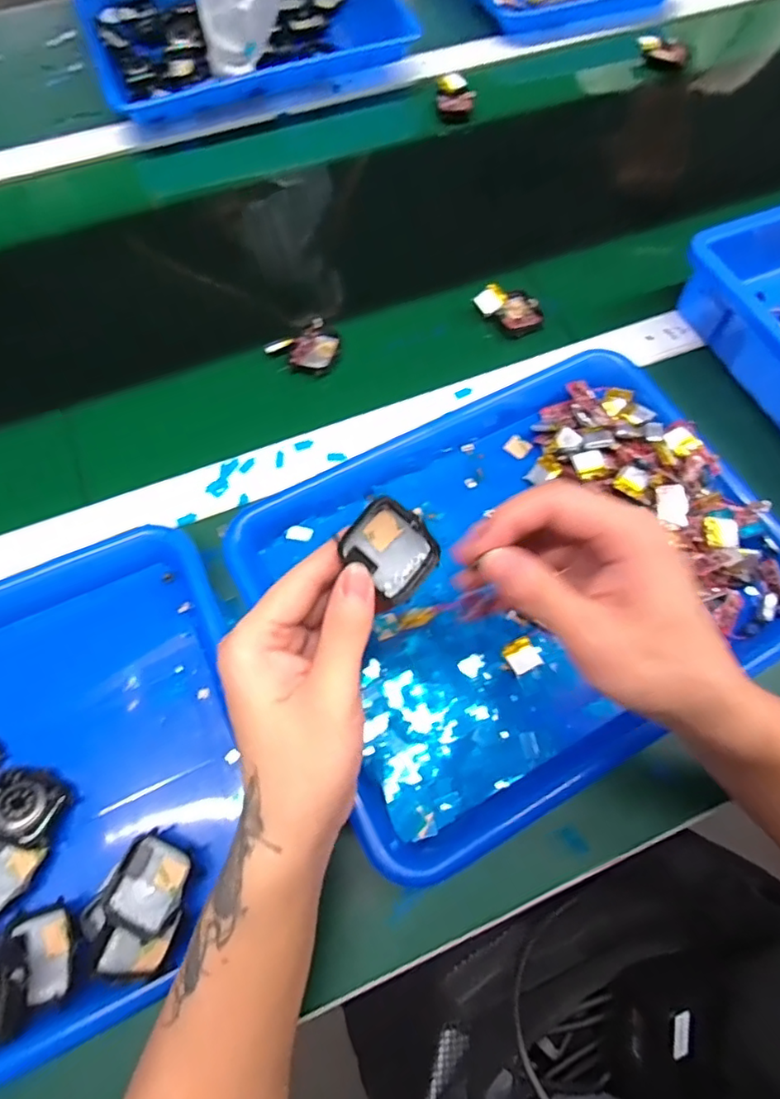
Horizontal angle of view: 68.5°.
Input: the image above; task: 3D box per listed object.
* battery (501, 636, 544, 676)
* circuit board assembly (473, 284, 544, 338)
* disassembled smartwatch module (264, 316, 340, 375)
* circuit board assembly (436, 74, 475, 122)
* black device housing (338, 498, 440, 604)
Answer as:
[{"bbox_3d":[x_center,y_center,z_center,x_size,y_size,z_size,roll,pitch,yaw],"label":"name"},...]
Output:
[{"bbox_3d":[0.084,0.067,0.364,0.019,0.006,0.020,-26,70,-11],"label":"battery"},{"bbox_3d":[0.104,-0.207,0.487,0.058,0.020,0.039,30,70,11],"label":"circuit board assembly"},{"bbox_3d":[-0.068,-0.162,0.462,0.058,0.031,0.034,-19,69,-9],"label":"disassembled smartwatch module"},{"bbox_3d":[0.070,-0.481,0.609,0.040,0.018,0.053,7,67,2],"label":"circuit board assembly"},{"bbox_3d":[0.001,-0.001,0.264,0.036,0.007,0.045,-44,109,-11],"label":"black device housing"}]

